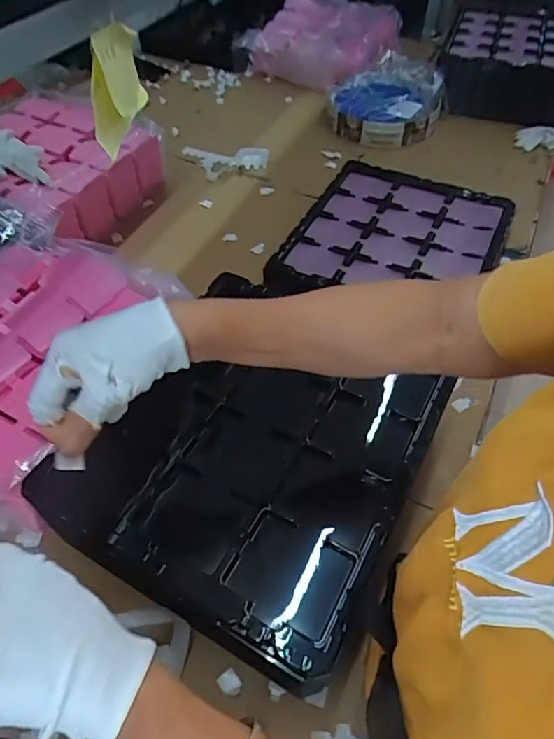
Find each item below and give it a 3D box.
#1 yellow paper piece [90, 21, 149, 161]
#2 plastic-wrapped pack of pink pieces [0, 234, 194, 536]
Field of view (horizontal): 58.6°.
[{"bbox_3d":[-0.135,-0.240,0.419,0.018,0.083,0.068,20,54,15],"label":"yellow paper piece"},{"bbox_3d":[-0.327,-0.041,0.621,0.270,0.072,0.349,26,63,7],"label":"plastic-wrapped pack of pink pieces"}]

